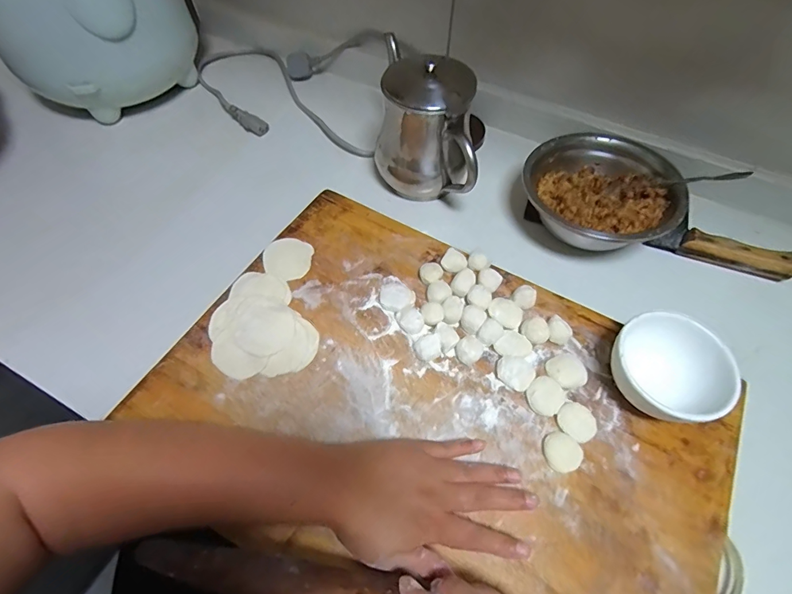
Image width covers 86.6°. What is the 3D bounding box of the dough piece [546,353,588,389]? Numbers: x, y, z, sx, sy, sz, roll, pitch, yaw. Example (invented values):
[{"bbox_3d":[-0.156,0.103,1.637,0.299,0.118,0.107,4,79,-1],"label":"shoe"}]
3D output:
[{"bbox_3d":[0.166,0.071,0.404,0.037,0.007,0.036,0,59,0],"label":"dough piece"}]

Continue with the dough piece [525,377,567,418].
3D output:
[{"bbox_3d":[0.139,0.091,0.389,0.035,0.009,0.032,0,59,0],"label":"dough piece"}]

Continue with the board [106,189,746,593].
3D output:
[{"bbox_3d":[0.041,0.099,0.385,0.485,0.027,0.337,29,61,14],"label":"board"}]

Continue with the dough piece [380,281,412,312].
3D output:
[{"bbox_3d":[0.000,-0.001,0.443,0.034,0.013,0.037,0,59,0],"label":"dough piece"}]

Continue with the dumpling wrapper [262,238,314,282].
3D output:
[{"bbox_3d":[-0.121,-0.044,0.469,0.056,0.004,0.053,0,59,0],"label":"dumpling wrapper"}]

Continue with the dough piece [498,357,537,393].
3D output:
[{"bbox_3d":[0.113,0.070,0.399,0.029,0.012,0.034,-40,66,-22],"label":"dough piece"}]

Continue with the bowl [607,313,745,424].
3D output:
[{"bbox_3d":[0.234,0.069,0.374,0.090,0.056,0.093,0,59,0],"label":"bowl"}]

